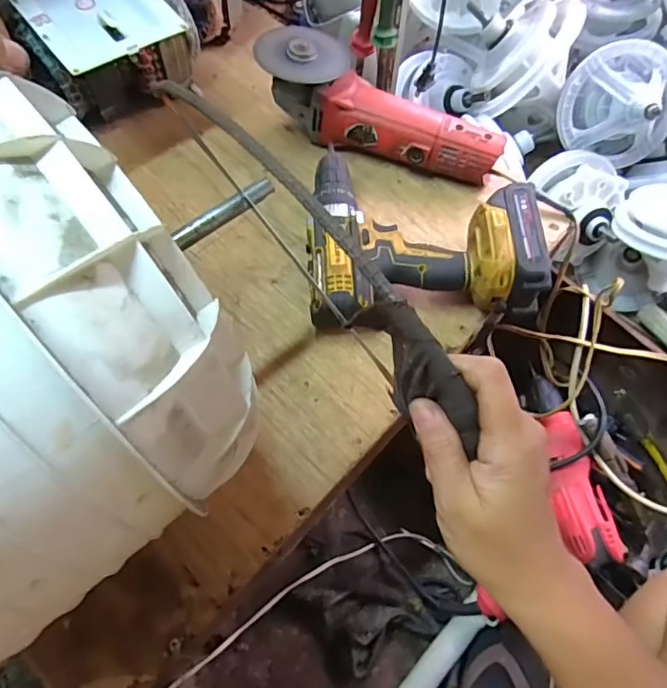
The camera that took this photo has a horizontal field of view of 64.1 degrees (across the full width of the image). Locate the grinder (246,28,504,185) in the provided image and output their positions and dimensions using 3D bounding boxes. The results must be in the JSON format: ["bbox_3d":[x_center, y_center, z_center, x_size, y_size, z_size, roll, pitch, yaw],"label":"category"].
[{"bbox_3d":[0.047,-0.247,0.582,0.263,0.094,0.086,32,67,13],"label":"grinder"}]

